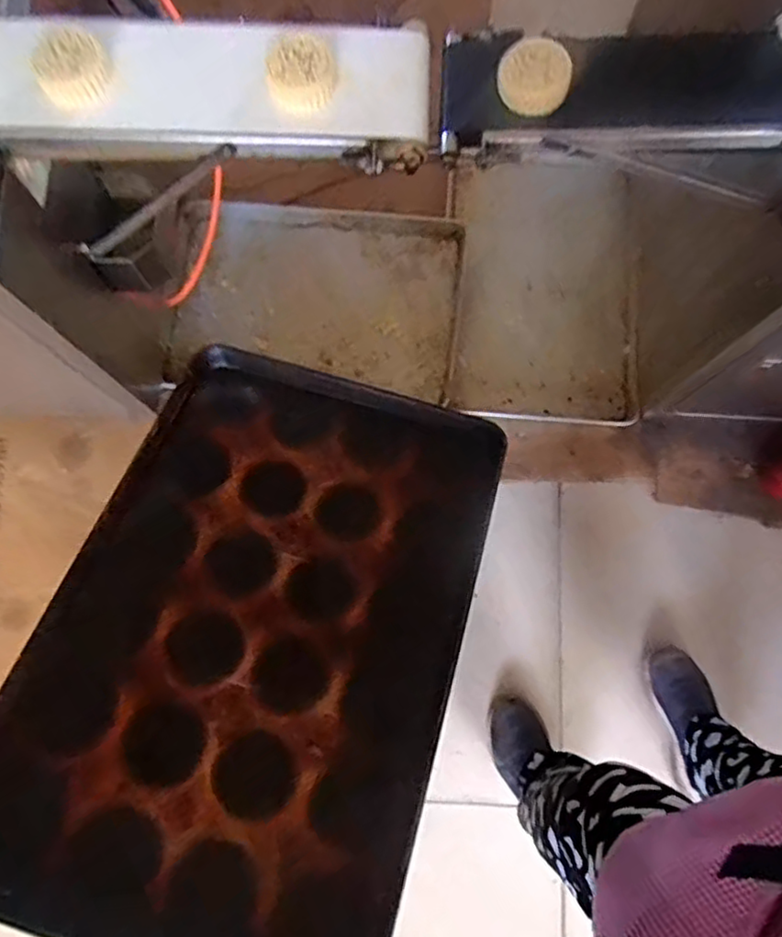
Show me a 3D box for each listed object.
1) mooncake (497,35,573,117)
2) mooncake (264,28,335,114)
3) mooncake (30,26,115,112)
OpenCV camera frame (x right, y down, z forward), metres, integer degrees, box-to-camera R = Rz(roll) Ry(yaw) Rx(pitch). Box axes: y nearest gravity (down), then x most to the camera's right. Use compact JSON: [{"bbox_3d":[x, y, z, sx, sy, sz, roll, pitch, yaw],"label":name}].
[{"bbox_3d":[0.146,-0.397,0.653,0.072,0.024,0.074,17,78,4],"label":"mooncake"},{"bbox_3d":[-0.093,-0.405,0.657,0.066,0.024,0.079,-7,78,-2],"label":"mooncake"},{"bbox_3d":[-0.325,-0.411,0.657,0.071,0.038,0.061,-27,79,-6],"label":"mooncake"}]

